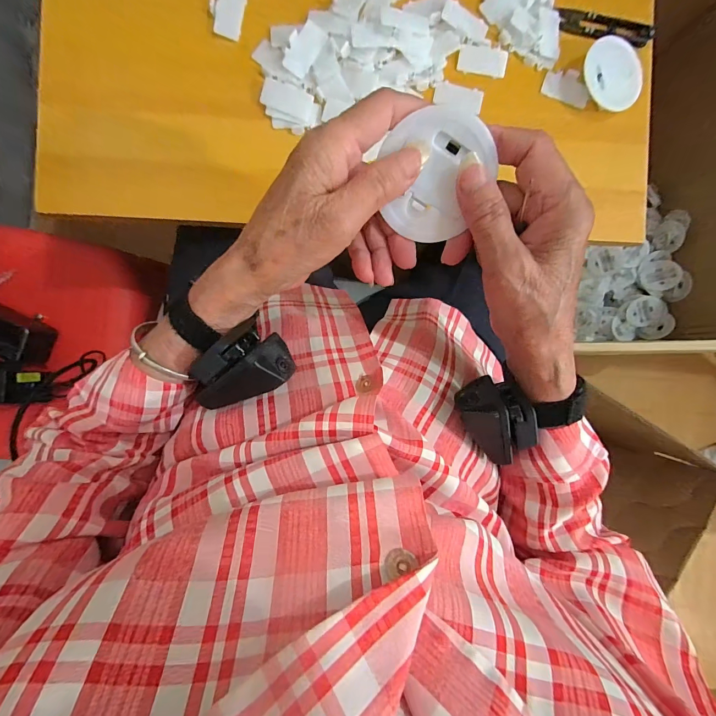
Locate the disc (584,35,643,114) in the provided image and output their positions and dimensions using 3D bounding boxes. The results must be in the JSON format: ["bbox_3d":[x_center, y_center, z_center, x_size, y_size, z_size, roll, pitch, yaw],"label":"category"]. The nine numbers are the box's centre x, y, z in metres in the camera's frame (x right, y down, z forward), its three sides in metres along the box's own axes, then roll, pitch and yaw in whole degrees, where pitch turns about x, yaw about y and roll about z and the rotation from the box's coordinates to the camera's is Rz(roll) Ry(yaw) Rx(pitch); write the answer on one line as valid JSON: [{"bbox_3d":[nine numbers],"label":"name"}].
[{"bbox_3d":[0.247,-0.274,0.332,0.065,0.004,0.054,36,93,-14],"label":"disc"}]

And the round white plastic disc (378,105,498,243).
[{"bbox_3d":[0.041,-0.103,0.196,0.059,0.005,0.065,21,122,-7],"label":"round white plastic disc"}]

